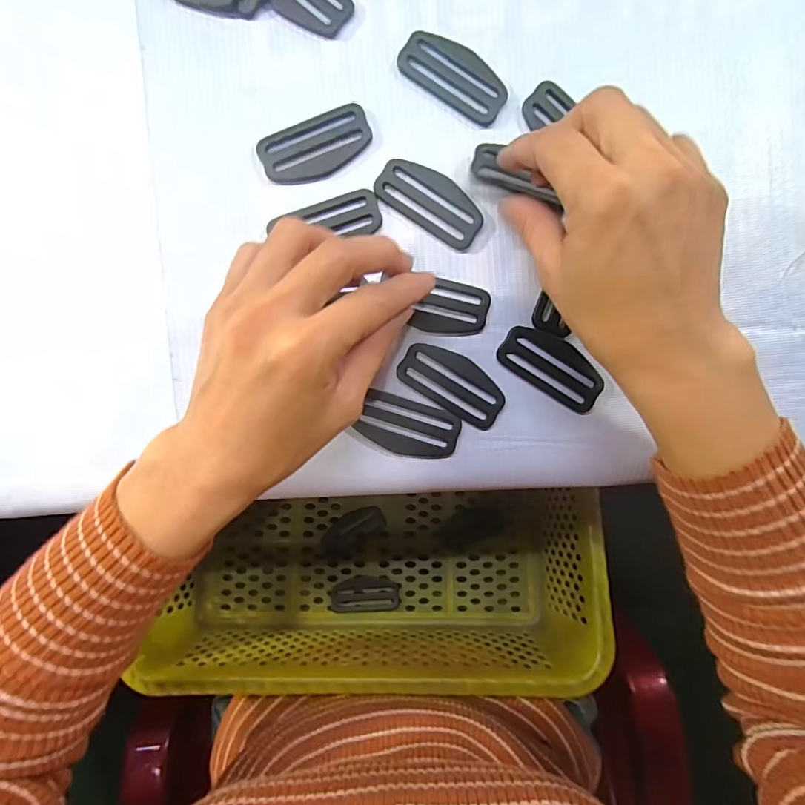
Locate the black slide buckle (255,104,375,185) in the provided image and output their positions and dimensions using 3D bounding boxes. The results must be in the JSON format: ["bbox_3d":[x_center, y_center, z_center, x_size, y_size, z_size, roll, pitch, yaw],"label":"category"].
[{"bbox_3d":[-0.045,-0.134,0.239,0.059,0.004,0.030,-23,92,0],"label":"black slide buckle"}]

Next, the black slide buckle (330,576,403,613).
[{"bbox_3d":[-0.032,0.169,0.403,0.059,0.004,0.030,-3,76,-3],"label":"black slide buckle"}]

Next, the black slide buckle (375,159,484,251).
[{"bbox_3d":[0.016,-0.107,0.242,0.059,0.004,0.027,33,91,-2],"label":"black slide buckle"}]

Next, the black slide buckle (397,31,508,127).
[{"bbox_3d":[0.028,-0.173,0.239,0.059,0.004,0.030,34,91,-2],"label":"black slide buckle"}]

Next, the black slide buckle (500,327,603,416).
[{"bbox_3d":[0.082,-0.020,0.247,0.058,0.004,0.029,33,91,-2],"label":"black slide buckle"}]

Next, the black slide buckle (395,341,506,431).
[{"bbox_3d":[0.028,-0.011,0.244,0.059,0.004,0.028,32,91,-2],"label":"black slide buckle"}]

